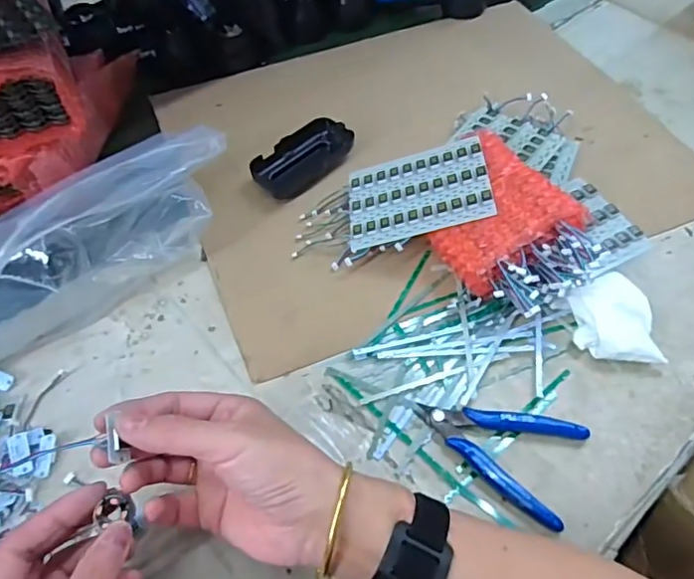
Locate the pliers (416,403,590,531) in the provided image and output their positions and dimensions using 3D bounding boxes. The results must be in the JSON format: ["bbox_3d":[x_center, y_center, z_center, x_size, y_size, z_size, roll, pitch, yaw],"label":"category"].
[{"bbox_3d":[0.108,0.109,0.417,0.116,0.012,0.077,25,58,19],"label":"pliers"}]

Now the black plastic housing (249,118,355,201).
[{"bbox_3d":[-0.041,-0.132,0.585,0.061,0.026,0.107,34,62,24],"label":"black plastic housing"}]

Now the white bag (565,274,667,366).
[{"bbox_3d":[0.215,0.026,0.466,0.060,0.030,0.071,-3,54,-1],"label":"white bag"}]

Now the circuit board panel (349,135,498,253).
[{"bbox_3d":[0.063,-0.088,0.516,0.126,0.006,0.094,-13,53,16],"label":"circuit board panel"}]

